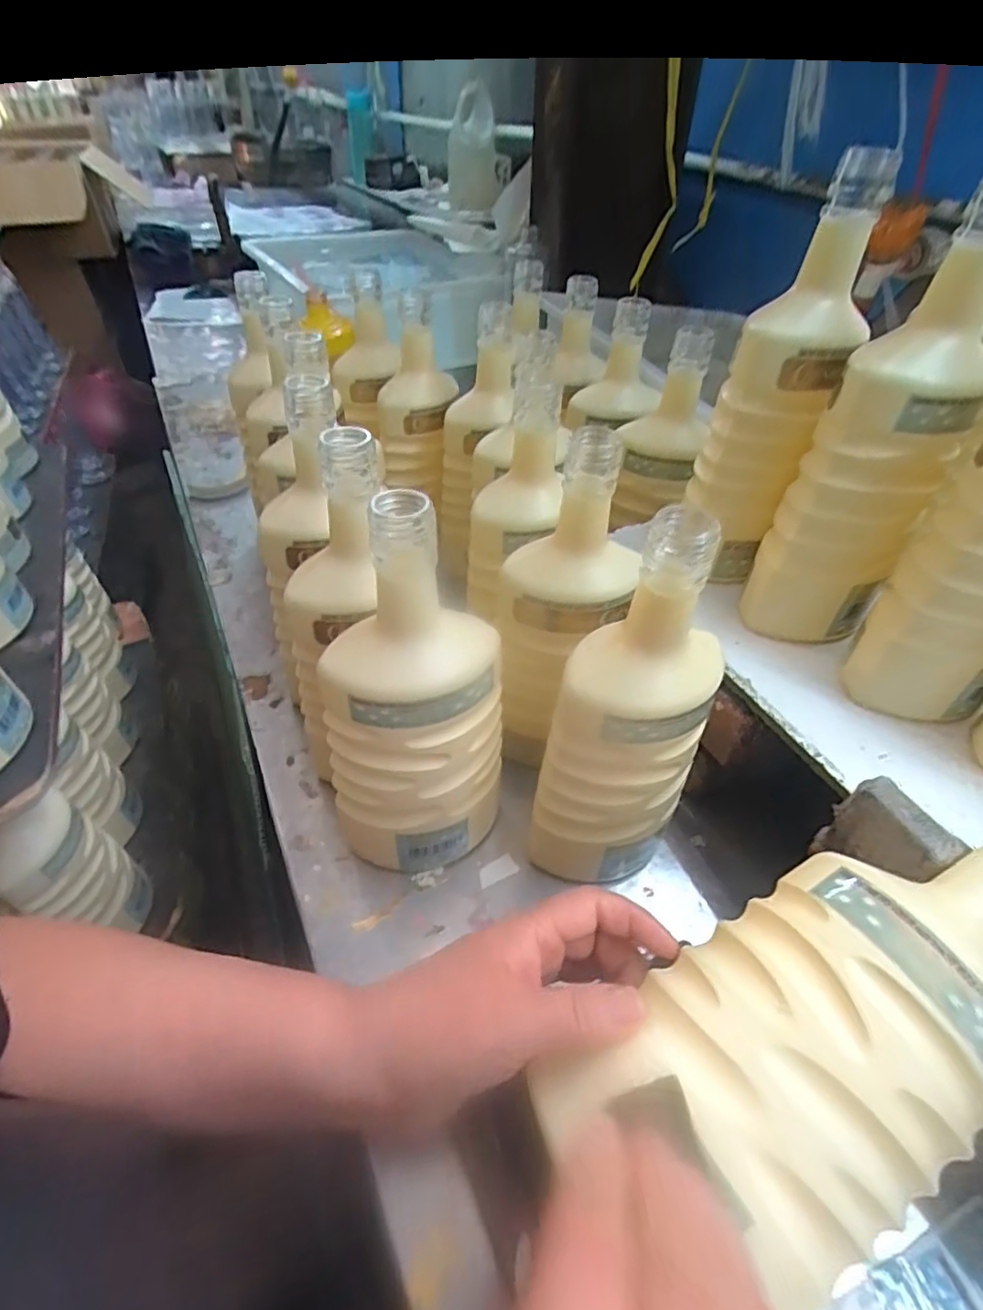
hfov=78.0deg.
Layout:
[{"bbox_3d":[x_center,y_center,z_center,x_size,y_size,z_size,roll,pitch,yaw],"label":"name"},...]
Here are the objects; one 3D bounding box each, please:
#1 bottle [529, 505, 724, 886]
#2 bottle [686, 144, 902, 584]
[{"bbox_3d":[0.080,0.045,0.347,0.078,0.250,0.089,21,50,20],"label":"bottle"},{"bbox_3d":[0.186,-0.164,0.394,0.073,0.238,0.059,17,44,14],"label":"bottle"}]

